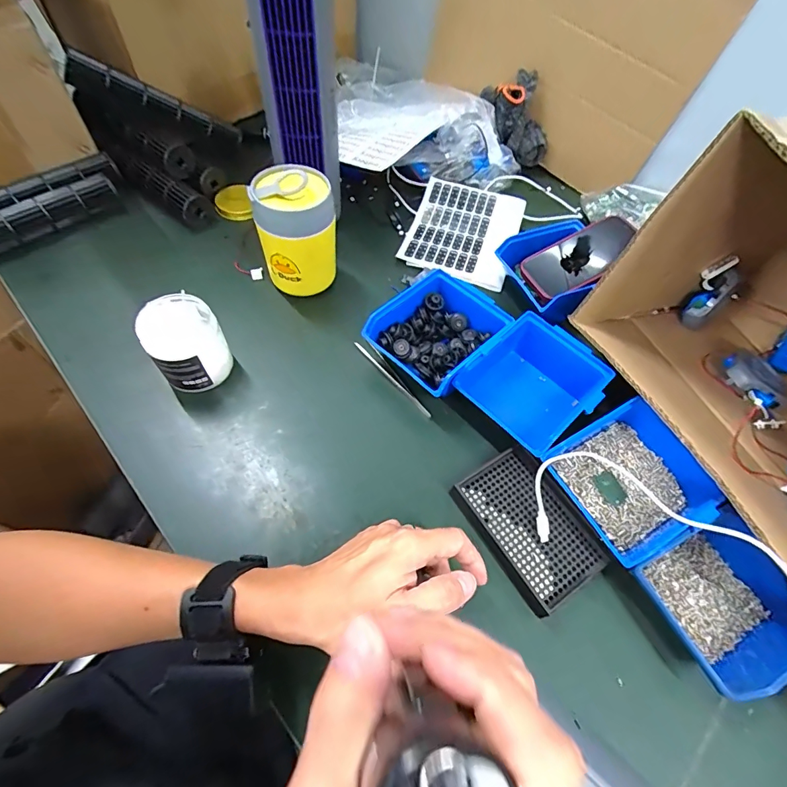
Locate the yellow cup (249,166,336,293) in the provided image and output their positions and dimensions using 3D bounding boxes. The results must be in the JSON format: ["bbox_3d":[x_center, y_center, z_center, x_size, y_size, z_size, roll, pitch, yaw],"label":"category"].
[{"bbox_3d":[-0.115,-0.187,0.504,0.088,0.139,0.080,2,59,-4],"label":"yellow cup"}]

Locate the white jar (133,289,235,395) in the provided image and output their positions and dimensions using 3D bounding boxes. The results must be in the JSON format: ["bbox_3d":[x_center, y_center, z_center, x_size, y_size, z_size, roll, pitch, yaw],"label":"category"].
[{"bbox_3d":[-0.220,-0.051,0.445,0.072,0.095,0.073,2,59,-4],"label":"white jar"}]

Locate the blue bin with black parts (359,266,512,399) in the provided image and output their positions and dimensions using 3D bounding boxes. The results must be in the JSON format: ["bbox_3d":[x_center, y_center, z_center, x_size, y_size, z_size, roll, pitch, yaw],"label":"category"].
[{"bbox_3d":[0.058,-0.074,0.481,0.115,0.059,0.154,40,65,18],"label":"blue bin with black parts"}]

